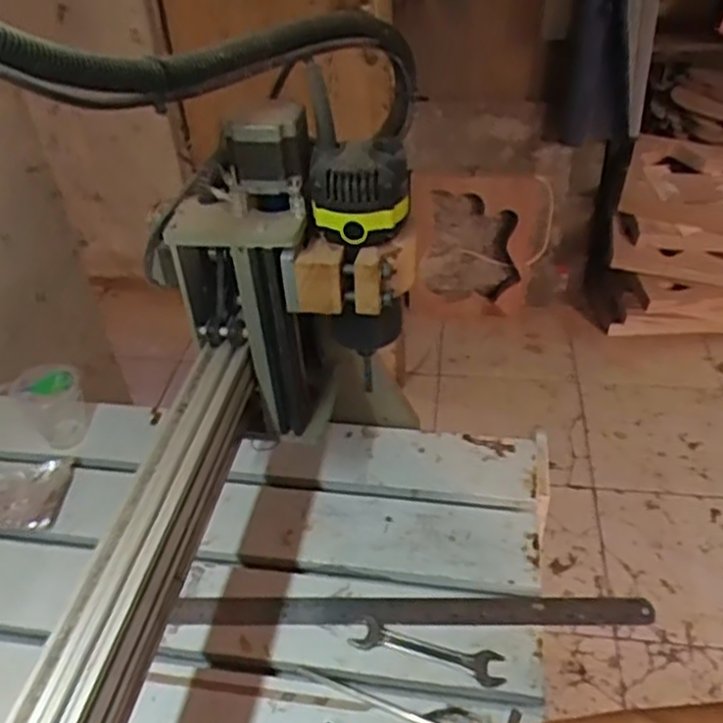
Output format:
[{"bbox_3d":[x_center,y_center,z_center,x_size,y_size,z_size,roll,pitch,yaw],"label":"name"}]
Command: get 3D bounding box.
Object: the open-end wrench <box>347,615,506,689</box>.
[{"bbox_3d":[0.057,0.252,0.630,0.133,0.004,0.030,10,40,15],"label":"open-end wrench"}]

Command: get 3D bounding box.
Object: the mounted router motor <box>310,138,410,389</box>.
[{"bbox_3d":[-0.001,-0.075,0.594,0.076,0.195,0.074,-1,38,1],"label":"mounted router motor"}]

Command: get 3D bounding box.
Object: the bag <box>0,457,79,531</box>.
[{"bbox_3d":[-0.389,0.143,0.775,0.139,0.021,0.103,-2,38,0],"label":"bag"}]

